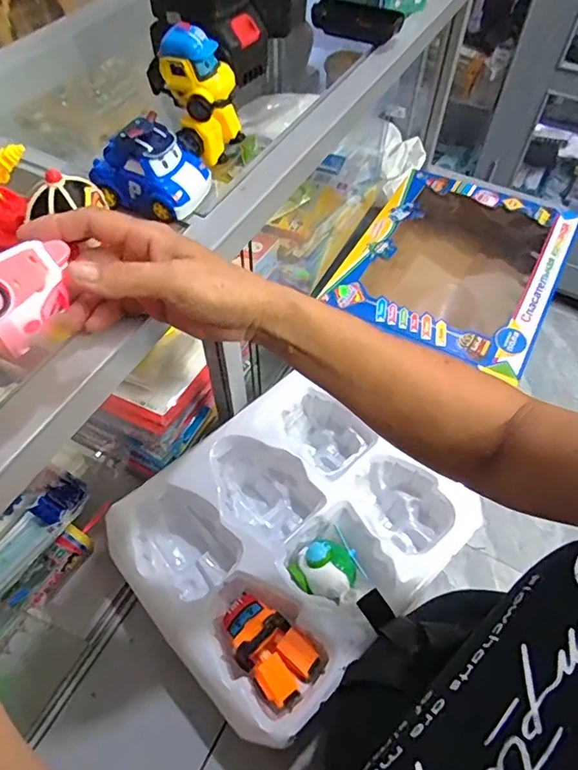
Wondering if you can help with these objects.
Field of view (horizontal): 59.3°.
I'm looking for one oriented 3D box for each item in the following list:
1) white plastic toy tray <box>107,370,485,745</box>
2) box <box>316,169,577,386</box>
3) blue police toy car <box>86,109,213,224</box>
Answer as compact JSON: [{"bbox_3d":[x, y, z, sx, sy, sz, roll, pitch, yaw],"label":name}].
[{"bbox_3d":[0.003,0.168,0.596,0.349,0.078,0.297,-37,63,-23],"label":"white plastic toy tray"},{"bbox_3d":[0.266,-0.175,0.849,0.302,0.122,0.380,25,59,16],"label":"box"},{"bbox_3d":[-0.117,-0.182,0.420,0.092,0.058,0.059,14,56,9],"label":"blue police toy car"}]

